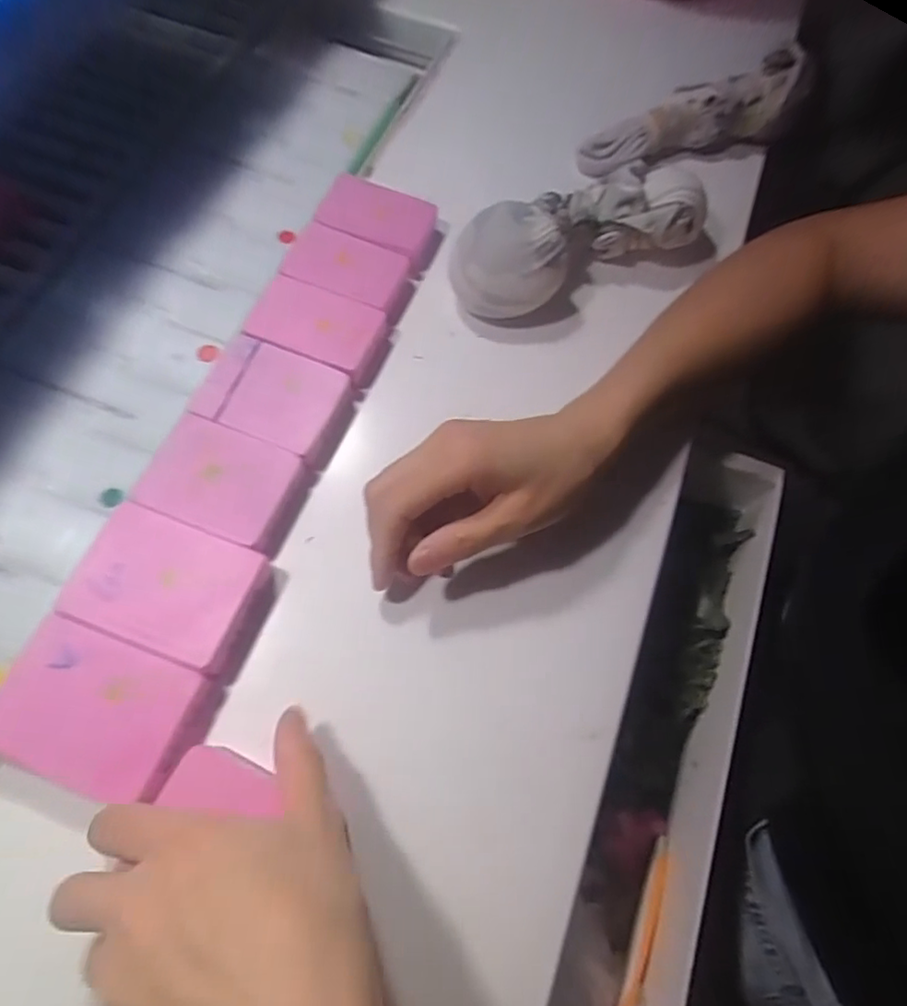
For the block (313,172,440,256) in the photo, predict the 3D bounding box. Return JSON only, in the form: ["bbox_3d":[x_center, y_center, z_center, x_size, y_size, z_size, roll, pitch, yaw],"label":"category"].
[{"bbox_3d":[-0.048,-0.180,0.376,0.064,0.021,0.044,21,69,5],"label":"block"}]

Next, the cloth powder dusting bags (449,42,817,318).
[{"bbox_3d":[0.116,-0.204,0.383,0.094,0.059,0.271,39,71,12],"label":"cloth powder dusting bags"}]

